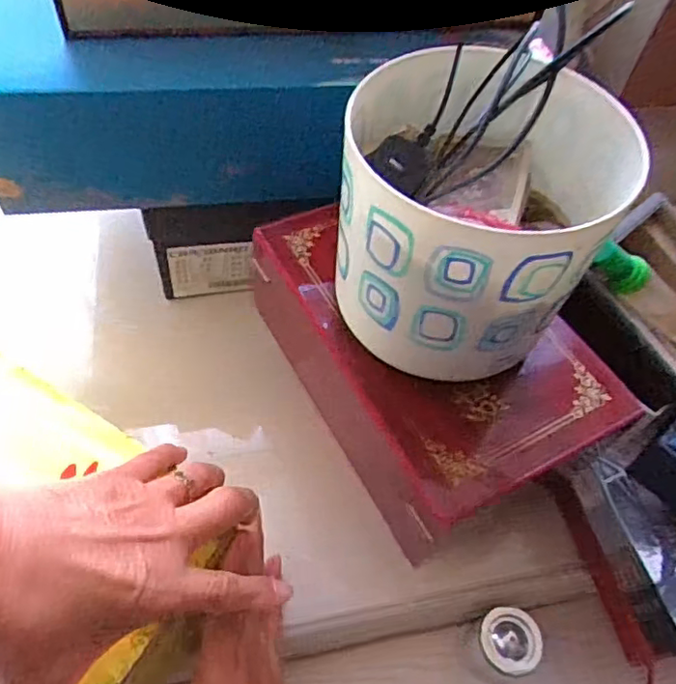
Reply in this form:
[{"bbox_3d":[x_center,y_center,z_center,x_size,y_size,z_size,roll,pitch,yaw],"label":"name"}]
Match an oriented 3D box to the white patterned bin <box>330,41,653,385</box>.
[{"bbox_3d":[0.066,-0.058,0.320,0.129,0.123,0.133,15,55,6],"label":"white patterned bin"}]

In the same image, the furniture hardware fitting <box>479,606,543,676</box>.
[{"bbox_3d":[0.116,0.198,0.403,0.038,0.015,0.040,-11,56,-12],"label":"furniture hardware fitting"}]

